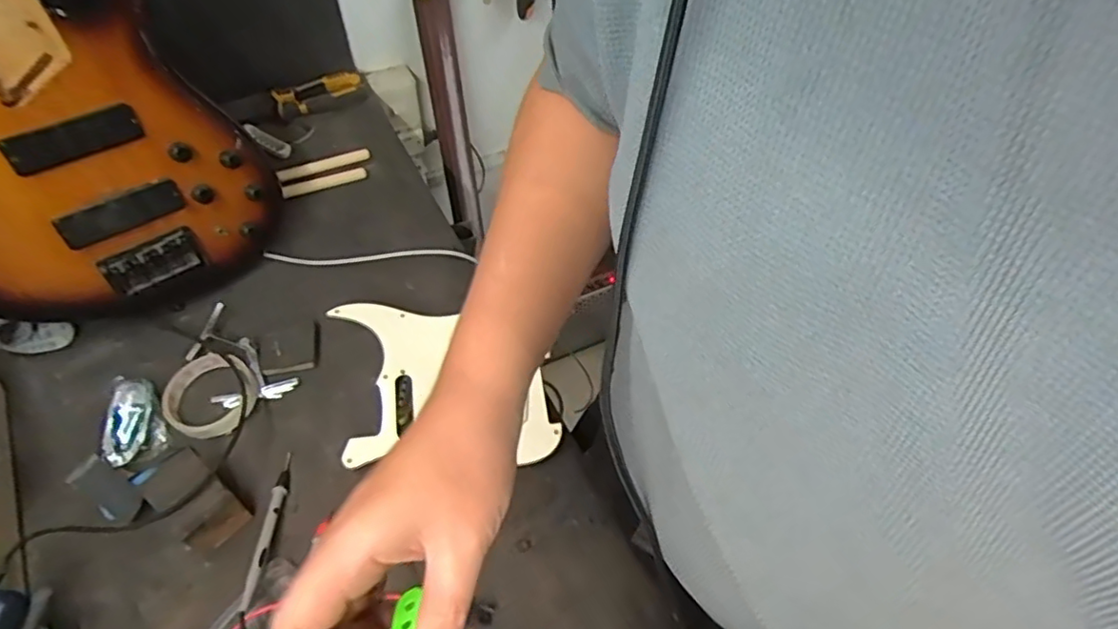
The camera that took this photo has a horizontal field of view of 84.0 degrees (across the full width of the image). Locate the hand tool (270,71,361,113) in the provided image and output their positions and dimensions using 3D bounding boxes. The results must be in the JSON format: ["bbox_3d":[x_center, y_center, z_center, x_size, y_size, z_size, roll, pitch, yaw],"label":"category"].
[{"bbox_3d":[-0.344,-0.321,0.896,0.123,0.031,0.033,-31,63,-23],"label":"hand tool"}]

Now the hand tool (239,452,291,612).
[{"bbox_3d":[-0.264,0.192,0.566,0.014,0.012,0.140,3,56,-2],"label":"hand tool"}]

